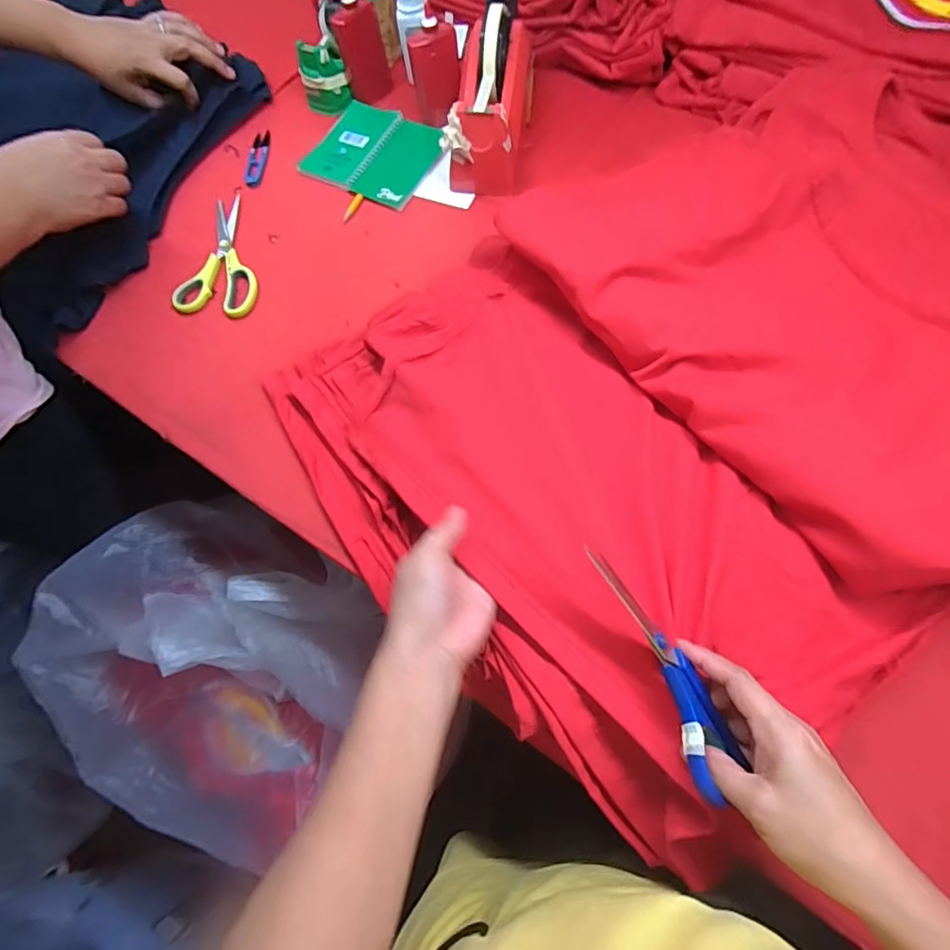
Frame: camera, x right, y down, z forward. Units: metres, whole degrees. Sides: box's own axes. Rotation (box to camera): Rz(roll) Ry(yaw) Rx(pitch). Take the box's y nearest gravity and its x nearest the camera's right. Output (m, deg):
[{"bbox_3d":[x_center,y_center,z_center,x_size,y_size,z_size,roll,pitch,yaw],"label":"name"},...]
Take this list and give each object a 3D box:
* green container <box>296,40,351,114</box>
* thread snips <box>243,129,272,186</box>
[{"bbox_3d":[-0.195,-0.513,0.680,0.053,0.066,0.054,-30,67,-11],"label":"green container"},{"bbox_3d":[-0.279,-0.408,0.681,0.025,0.006,0.099,-2,65,1],"label":"thread snips"}]

